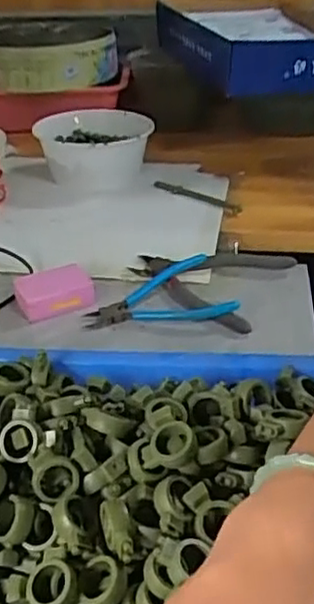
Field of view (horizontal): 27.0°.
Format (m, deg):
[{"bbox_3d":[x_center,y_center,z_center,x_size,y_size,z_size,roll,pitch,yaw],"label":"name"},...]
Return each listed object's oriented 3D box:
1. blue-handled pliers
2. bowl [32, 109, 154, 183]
[{"bbox_3d":[0.005,-0.012,0.685,0.152,0.030,0.103,0,31,4],"label":"blue-handled pliers"},{"bbox_3d":[-0.096,-0.228,0.967,0.174,0.072,0.171,-2,31,1],"label":"bowl"}]

